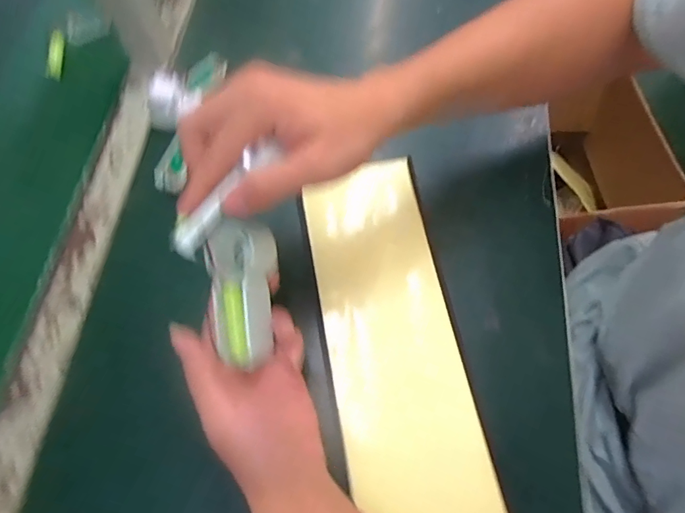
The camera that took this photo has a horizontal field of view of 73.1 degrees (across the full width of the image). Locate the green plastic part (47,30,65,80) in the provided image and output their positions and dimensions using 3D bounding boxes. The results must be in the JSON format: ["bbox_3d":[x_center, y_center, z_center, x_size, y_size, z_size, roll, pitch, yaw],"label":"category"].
[{"bbox_3d":[-0.332,-0.234,0.535,0.012,0.013,0.055,11,95,9],"label":"green plastic part"}]

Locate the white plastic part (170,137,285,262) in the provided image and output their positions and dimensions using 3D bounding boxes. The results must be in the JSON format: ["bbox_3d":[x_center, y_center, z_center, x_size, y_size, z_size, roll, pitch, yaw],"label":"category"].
[{"bbox_3d":[-0.073,-0.037,0.283,0.014,0.014,0.087,37,84,19],"label":"white plastic part"}]

